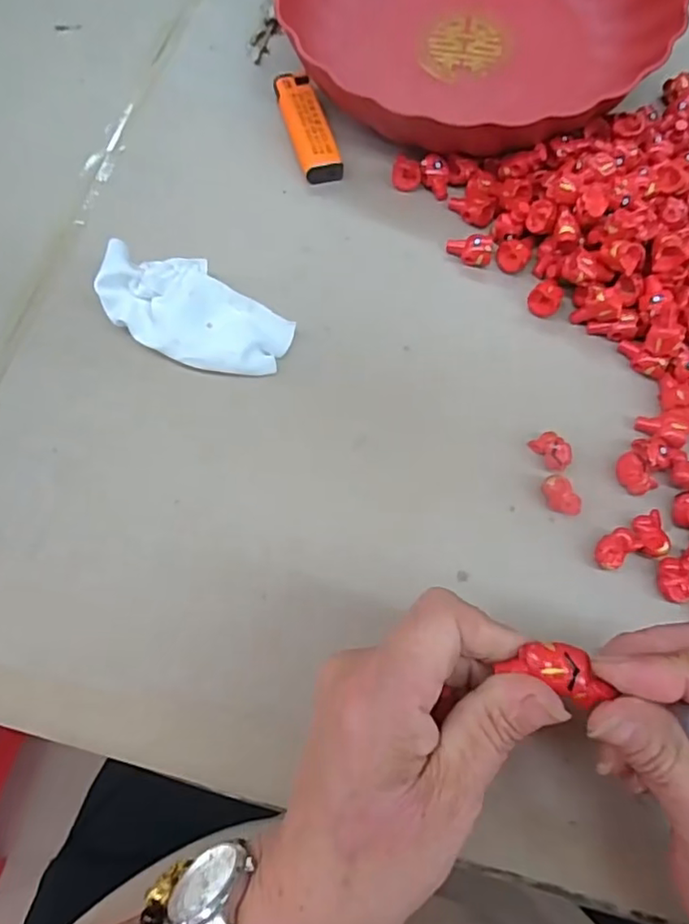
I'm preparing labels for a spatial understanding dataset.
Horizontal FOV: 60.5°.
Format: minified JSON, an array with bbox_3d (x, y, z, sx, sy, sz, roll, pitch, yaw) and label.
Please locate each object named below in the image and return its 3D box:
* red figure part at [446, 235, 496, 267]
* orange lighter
[{"bbox_3d":[0.072,-0.119,0.332,0.026,0.012,0.014,4,71,0],"label":"red figure part"},{"bbox_3d":[-0.023,-0.205,0.360,0.024,0.012,0.079,-15,72,-6],"label":"orange lighter"}]

